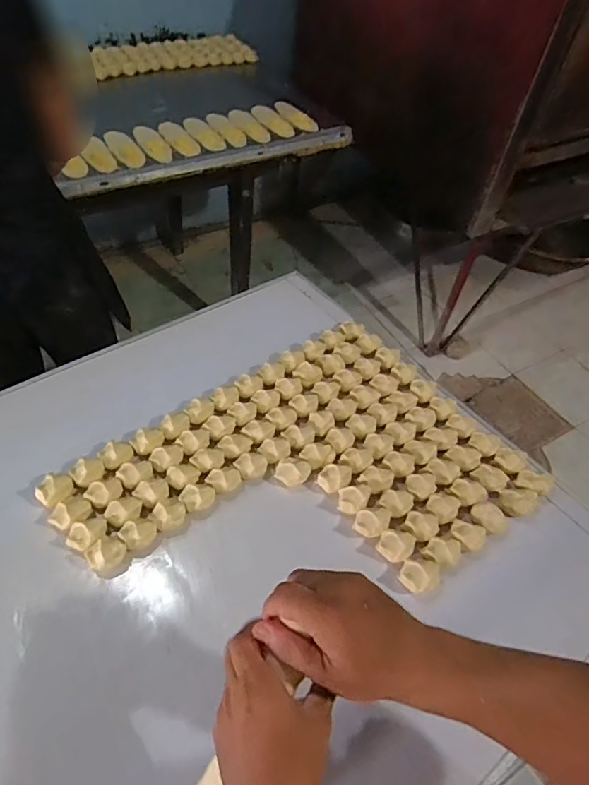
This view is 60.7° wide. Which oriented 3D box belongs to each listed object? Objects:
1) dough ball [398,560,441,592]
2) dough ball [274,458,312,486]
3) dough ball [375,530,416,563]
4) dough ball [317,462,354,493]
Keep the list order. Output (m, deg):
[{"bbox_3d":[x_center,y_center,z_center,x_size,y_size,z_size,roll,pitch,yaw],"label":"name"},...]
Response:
[{"bbox_3d":[0.154,0.228,0.622,0.044,0.032,0.041,3,51,-4],"label":"dough ball"},{"bbox_3d":[-0.002,0.113,0.713,0.049,0.020,0.038,14,51,4],"label":"dough ball"},{"bbox_3d":[0.131,0.194,0.643,0.042,0.026,0.045,3,51,-4],"label":"dough ball"},{"bbox_3d":[0.058,0.117,0.706,0.043,0.028,0.034,-28,60,-26],"label":"dough ball"}]

